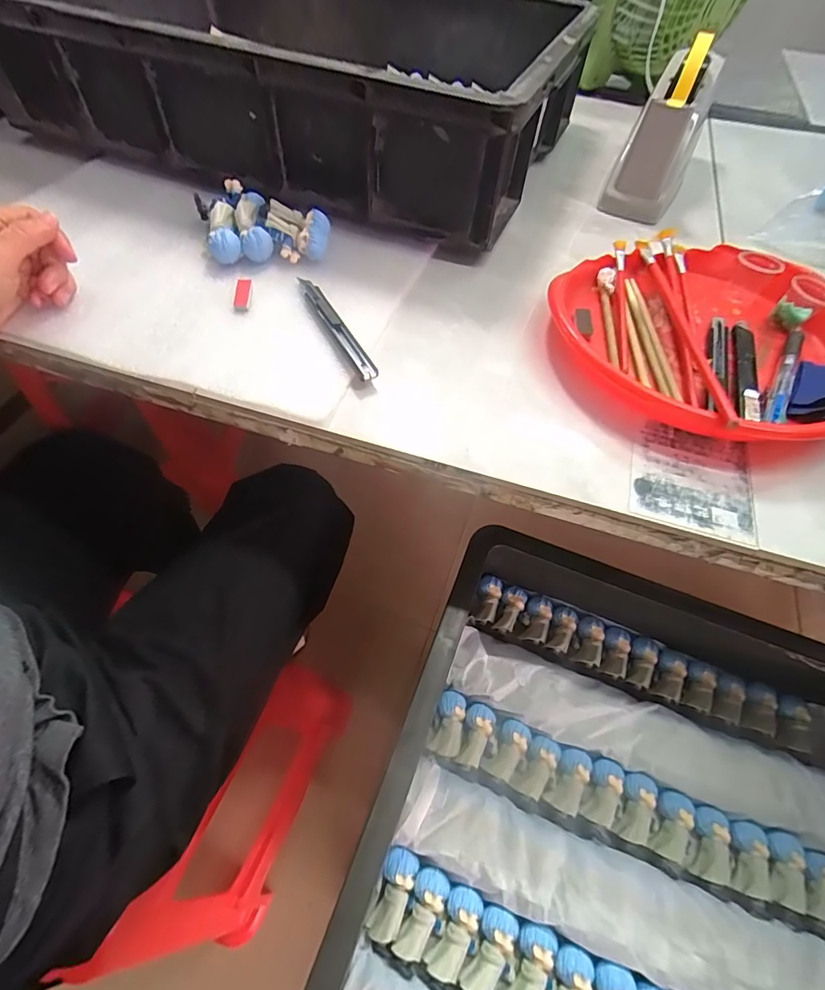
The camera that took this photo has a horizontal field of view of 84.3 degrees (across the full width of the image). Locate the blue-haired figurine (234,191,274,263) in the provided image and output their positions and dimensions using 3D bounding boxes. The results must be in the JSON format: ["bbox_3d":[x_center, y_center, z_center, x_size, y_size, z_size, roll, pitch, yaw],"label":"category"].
[{"bbox_3d":[-0.148,-0.249,0.423,0.028,0.029,0.076,-12,59,-11],"label":"blue-haired figurine"}]

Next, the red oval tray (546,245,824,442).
[{"bbox_3d":[0.235,-0.135,0.372,0.240,0.035,0.247,-15,59,-13],"label":"red oval tray"}]

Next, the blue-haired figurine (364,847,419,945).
[{"bbox_3d":[-0.015,0.309,0.353,0.025,0.016,0.056,21,58,10],"label":"blue-haired figurine"}]

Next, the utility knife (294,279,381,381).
[{"bbox_3d":[-0.063,-0.136,0.366,0.015,0.013,0.133,-22,61,-17],"label":"utility knife"}]

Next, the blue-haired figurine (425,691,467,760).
[{"bbox_3d":[0.033,0.212,0.421,0.028,0.021,0.053,19,58,9],"label":"blue-haired figurine"}]

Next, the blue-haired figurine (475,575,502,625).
[{"bbox_3d":[0.079,0.110,0.478,0.024,0.014,0.054,18,58,8],"label":"blue-haired figurine"}]

